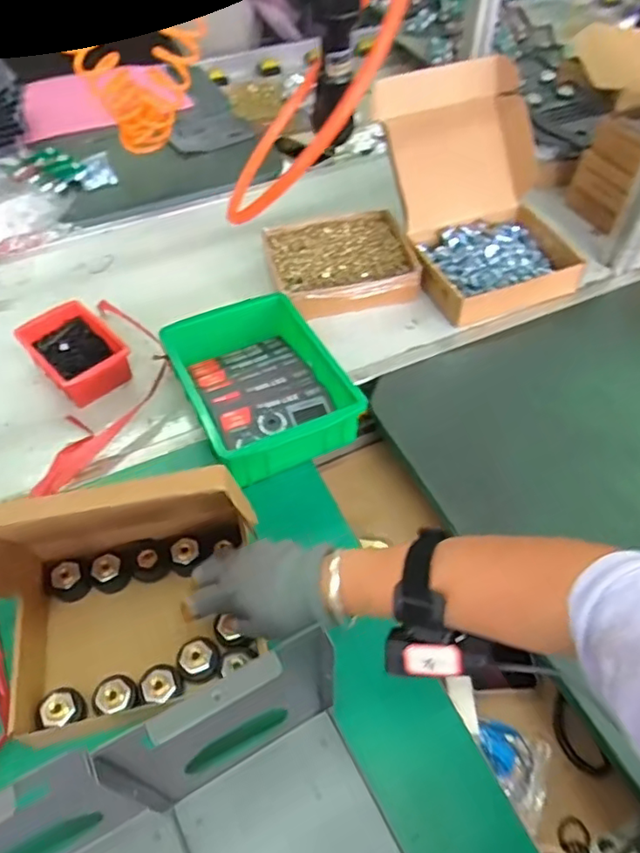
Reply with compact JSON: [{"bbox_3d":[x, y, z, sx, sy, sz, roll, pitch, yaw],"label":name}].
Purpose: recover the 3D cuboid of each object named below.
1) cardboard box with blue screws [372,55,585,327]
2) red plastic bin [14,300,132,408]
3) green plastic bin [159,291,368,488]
[{"bbox_3d":[0.236,-0.360,0.860,0.231,0.210,0.330,-14,53,-10],"label":"cardboard box with blue screws"},{"bbox_3d":[-0.329,-0.099,0.789,0.104,0.050,0.149,-35,60,-24],"label":"red plastic bin"},{"bbox_3d":[-0.077,-0.052,0.730,0.173,0.074,0.244,-22,55,-15],"label":"green plastic bin"}]

